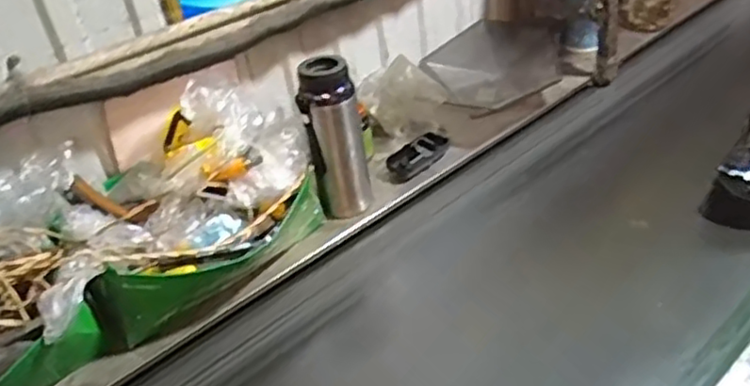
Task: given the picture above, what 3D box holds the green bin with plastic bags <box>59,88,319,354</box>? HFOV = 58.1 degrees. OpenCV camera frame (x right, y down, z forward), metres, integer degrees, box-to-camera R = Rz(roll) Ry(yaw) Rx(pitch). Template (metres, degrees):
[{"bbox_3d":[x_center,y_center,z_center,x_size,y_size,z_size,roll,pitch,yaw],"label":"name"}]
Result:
[{"bbox_3d":[-0.241,0.005,0.869,0.204,0.191,0.317,27,48,35],"label":"green bin with plastic bags"}]

